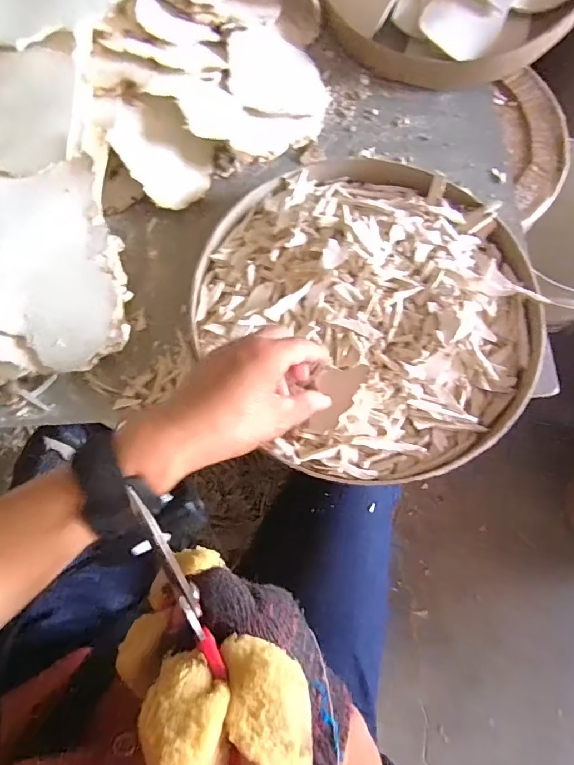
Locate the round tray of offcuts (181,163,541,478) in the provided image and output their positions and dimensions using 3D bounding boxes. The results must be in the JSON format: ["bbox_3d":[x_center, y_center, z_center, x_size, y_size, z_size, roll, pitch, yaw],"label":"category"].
[{"bbox_3d":[0.075,-0.071,0.403,0.280,0.056,0.302,0,76,-1],"label":"round tray of offcuts"}]

